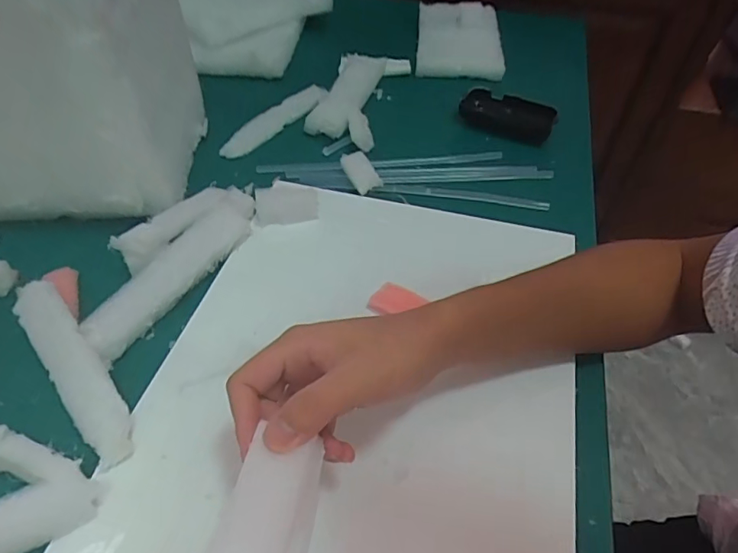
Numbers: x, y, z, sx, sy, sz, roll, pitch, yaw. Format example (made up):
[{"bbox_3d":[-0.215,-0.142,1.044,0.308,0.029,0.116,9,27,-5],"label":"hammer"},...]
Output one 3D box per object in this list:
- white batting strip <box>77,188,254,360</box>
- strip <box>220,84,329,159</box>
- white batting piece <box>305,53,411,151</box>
[{"bbox_3d":[-0.160,-0.013,0.428,0.045,0.024,0.188,22,50,22],"label":"white batting strip"},{"bbox_3d":[-0.110,-0.188,0.597,0.035,0.006,0.169,43,60,11],"label":"strip"},{"bbox_3d":[-0.013,-0.229,0.631,0.087,0.035,0.207,11,47,12],"label":"white batting piece"}]

